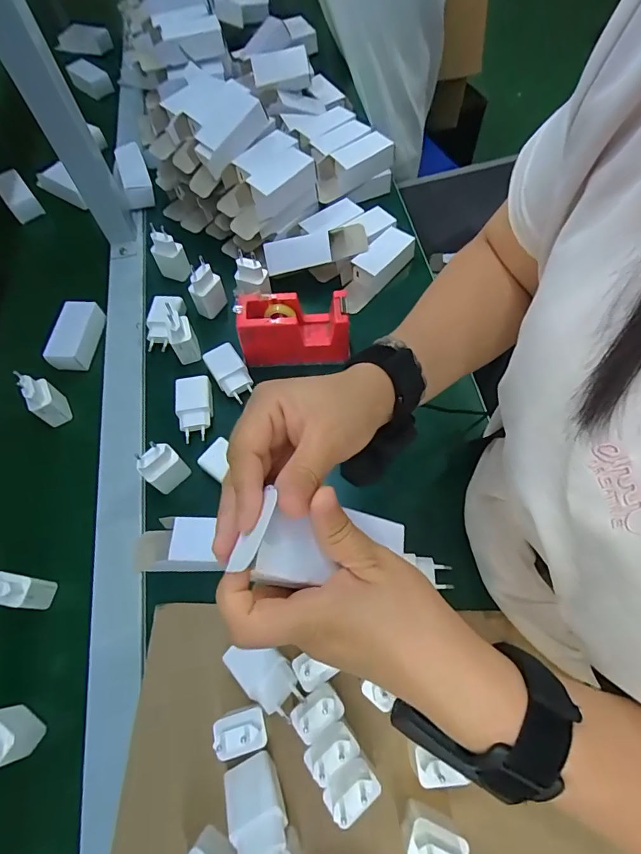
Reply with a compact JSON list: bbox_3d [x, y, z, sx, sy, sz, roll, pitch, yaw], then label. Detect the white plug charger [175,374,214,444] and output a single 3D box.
[{"bbox_3d":[-0.148,-0.023,0.503,0.041,0.026,0.074,-9,64,-3],"label":"white plug charger"}]

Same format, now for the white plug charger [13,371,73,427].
[{"bbox_3d":[-0.332,-0.035,0.507,0.030,0.071,0.039,-34,68,-15],"label":"white plug charger"}]

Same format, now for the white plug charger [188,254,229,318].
[{"bbox_3d":[-0.149,-0.180,0.562,0.023,0.079,0.040,26,67,13],"label":"white plug charger"}]

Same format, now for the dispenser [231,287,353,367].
[{"bbox_3d":[-0.031,-0.119,0.520,0.133,0.079,0.052,-1,64,0],"label":"dispenser"}]

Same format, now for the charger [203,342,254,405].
[{"bbox_3d":[-0.111,-0.066,0.524,0.039,0.028,0.072,-30,67,-13],"label":"charger"}]

